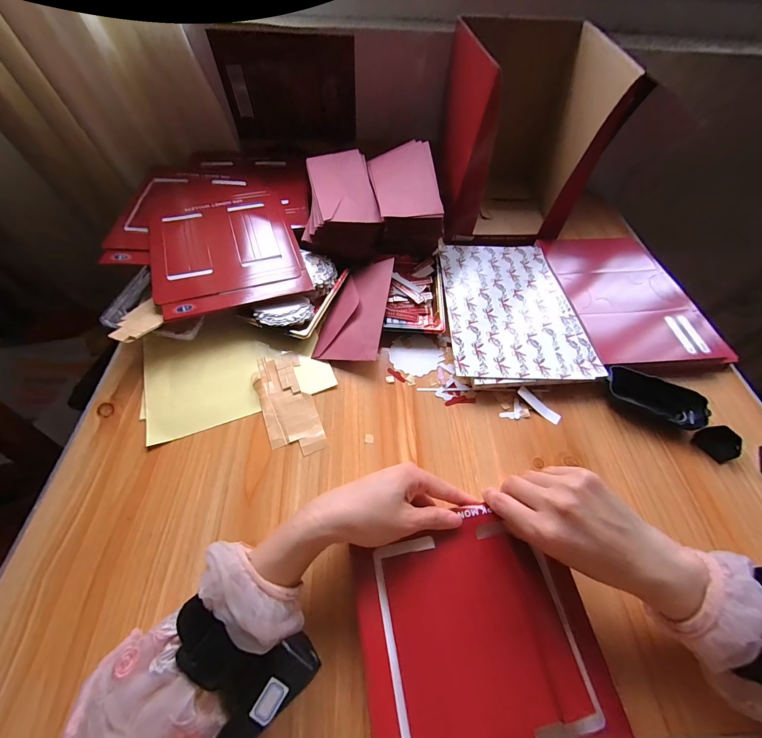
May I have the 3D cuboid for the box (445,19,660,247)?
[{"bbox_3d":[0.222,-0.382,0.554,0.209,0.239,0.238,2,56,-2],"label":"box"}]

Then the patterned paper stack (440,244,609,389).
[{"bbox_3d":[0.186,-0.092,0.487,0.184,0.023,0.266,-2,56,-4],"label":"patterned paper stack"}]

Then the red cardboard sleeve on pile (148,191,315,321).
[{"bbox_3d":[-0.239,-0.196,0.502,0.201,0.009,0.255,-18,59,-15],"label":"red cardboard sleeve on pile"}]

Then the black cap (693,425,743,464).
[{"bbox_3d":[0.403,0.087,0.390,0.040,0.019,0.040,2,56,-2],"label":"black cap"}]

